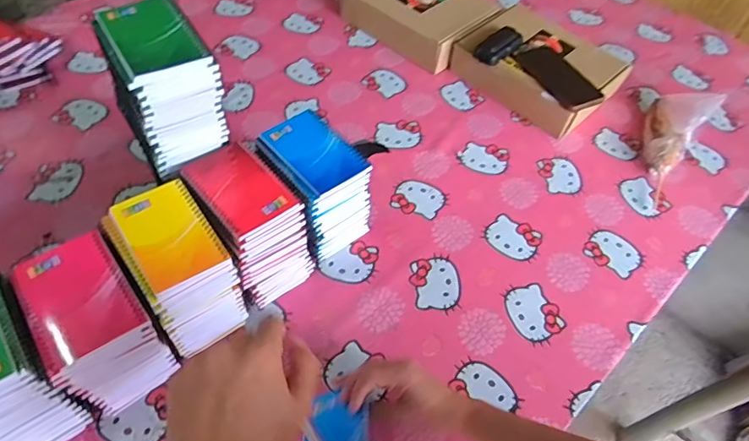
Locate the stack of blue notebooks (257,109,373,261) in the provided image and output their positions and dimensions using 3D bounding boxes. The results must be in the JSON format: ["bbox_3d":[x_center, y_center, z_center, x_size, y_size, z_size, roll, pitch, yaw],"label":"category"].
[{"bbox_3d":[-0.082,-0.041,0.661,0.097,0.161,0.126,-31,61,-24],"label":"stack of blue notebooks"}]

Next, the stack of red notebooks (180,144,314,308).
[{"bbox_3d":[-0.164,0.006,0.625,0.095,0.155,0.148,-34,62,-26],"label":"stack of red notebooks"}]

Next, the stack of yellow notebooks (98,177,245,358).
[{"bbox_3d":[-0.225,0.066,0.573,0.092,0.161,0.141,-31,62,-25],"label":"stack of yellow notebooks"}]

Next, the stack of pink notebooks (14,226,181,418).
[{"bbox_3d":[-0.293,0.121,0.527,0.092,0.162,0.136,-30,61,-24],"label":"stack of pink notebooks"}]

